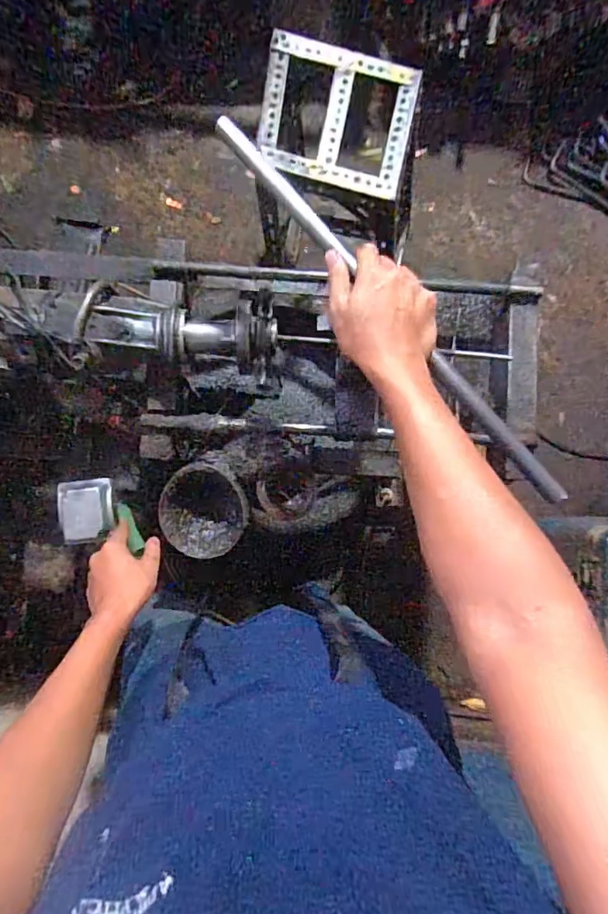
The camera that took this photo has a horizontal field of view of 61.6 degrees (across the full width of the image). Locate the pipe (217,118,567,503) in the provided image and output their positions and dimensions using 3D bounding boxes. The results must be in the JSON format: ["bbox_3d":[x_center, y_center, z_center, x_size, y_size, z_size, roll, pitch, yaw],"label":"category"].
[{"bbox_3d":[0.082,-0.142,0.486,0.017,0.019,0.477,-42,89,-6],"label":"pipe"}]

